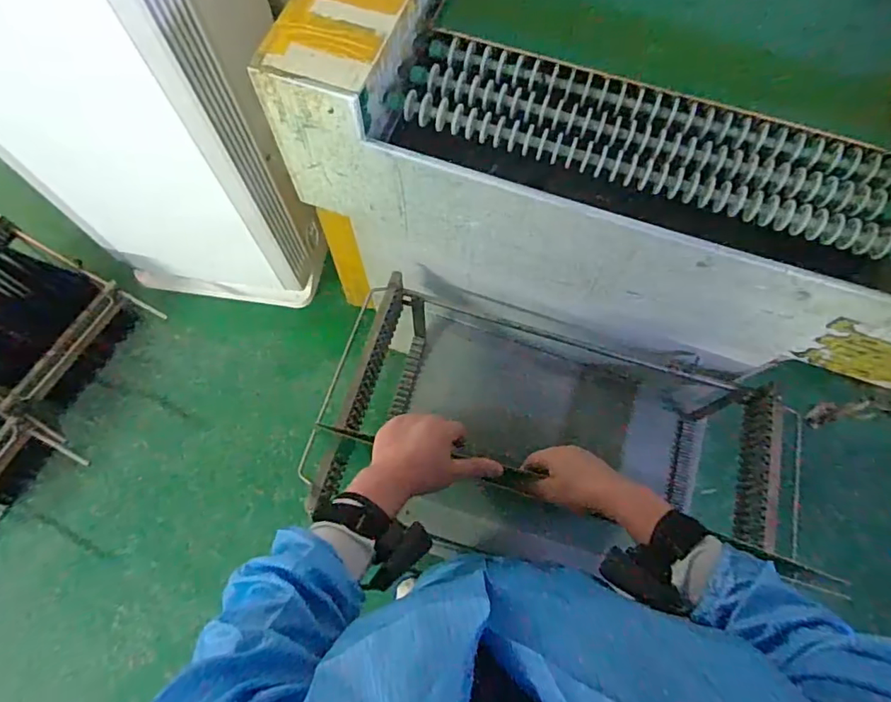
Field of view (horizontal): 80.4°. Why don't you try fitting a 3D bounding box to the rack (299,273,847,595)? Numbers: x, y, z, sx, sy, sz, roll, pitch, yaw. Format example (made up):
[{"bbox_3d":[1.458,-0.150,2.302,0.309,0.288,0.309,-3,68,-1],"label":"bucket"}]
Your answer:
[{"bbox_3d":[0.168,0.176,1.034,0.715,0.405,0.415,15,71,5],"label":"rack"}]

